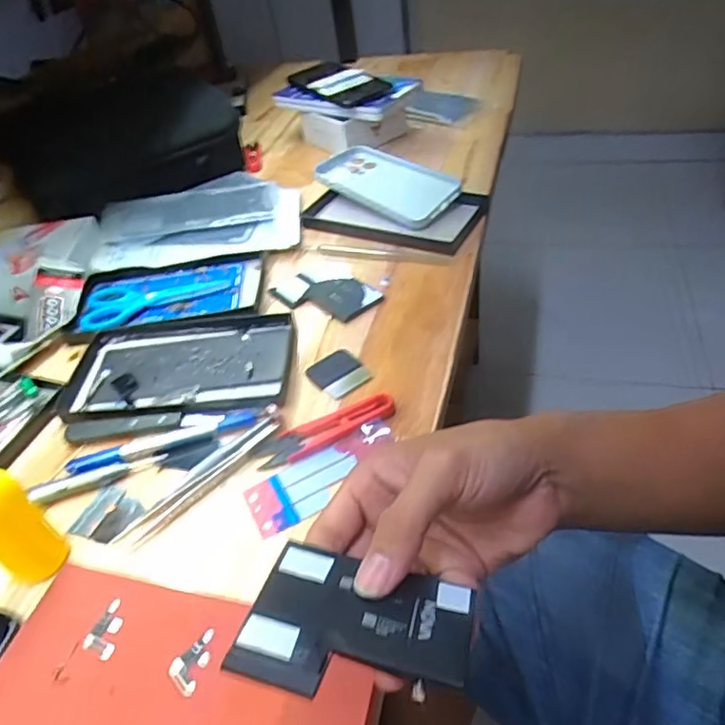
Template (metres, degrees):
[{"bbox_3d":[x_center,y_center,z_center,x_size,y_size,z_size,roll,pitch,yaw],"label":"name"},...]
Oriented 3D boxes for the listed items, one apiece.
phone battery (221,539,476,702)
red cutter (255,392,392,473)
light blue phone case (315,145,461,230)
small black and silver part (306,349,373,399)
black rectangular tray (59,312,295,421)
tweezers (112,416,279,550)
[{"bbox_3d":[-0.002,0.107,0.236,0.088,0.004,0.062,11,31,11],"label":"phone battery"},{"bbox_3d":[-0.026,0.045,0.404,0.099,0.009,0.024,-20,44,-14],"label":"red cutter"},{"bbox_3d":[0.025,-0.198,0.645,0.085,0.016,0.170,-41,56,-17],"label":"light blue phone case"},{"bbox_3d":[-0.019,0.009,0.455,0.038,0.008,0.043,-30,47,-23],"label":"small black and silver part"},{"bbox_3d":[-0.152,0.002,0.471,0.183,0.011,0.109,-4,42,4],"label":"black rectangular tray"},{"bbox_3d":[-0.107,0.076,0.387,0.019,0.009,0.124,29,53,33],"label":"tweezers"}]

